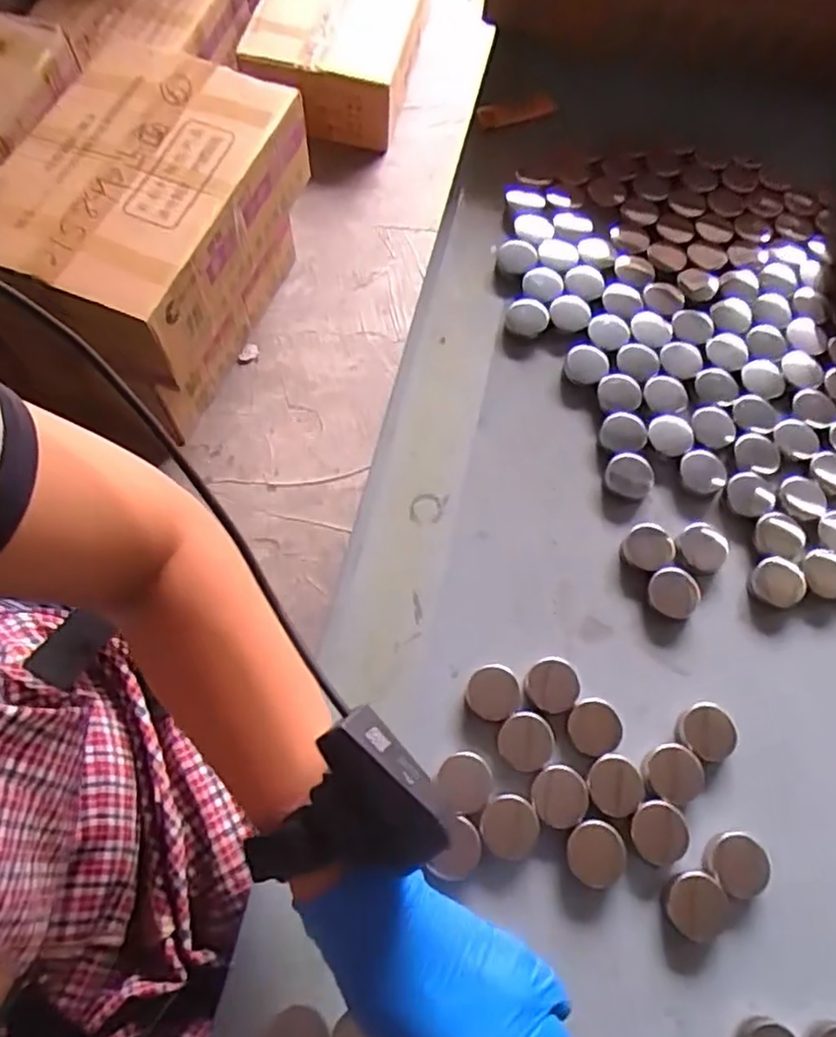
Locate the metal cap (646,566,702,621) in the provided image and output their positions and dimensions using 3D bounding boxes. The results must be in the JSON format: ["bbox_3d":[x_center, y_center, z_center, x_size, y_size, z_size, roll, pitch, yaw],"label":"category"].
[{"bbox_3d":[0.171,0.050,0.459,0.034,0.009,0.034,0,66,0],"label":"metal cap"}]

